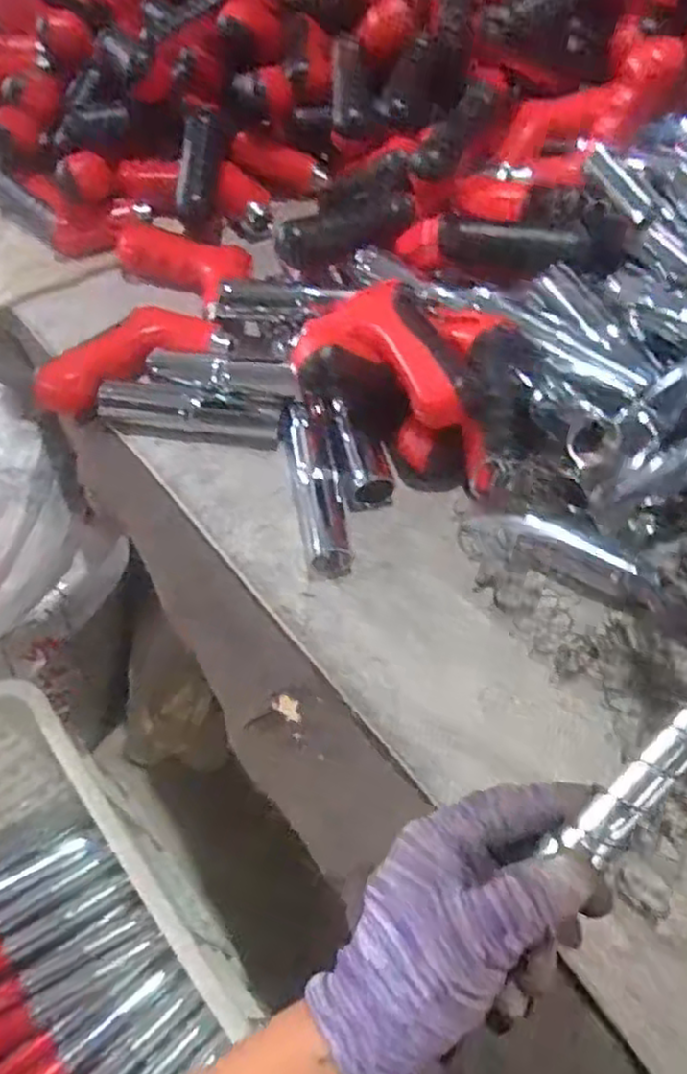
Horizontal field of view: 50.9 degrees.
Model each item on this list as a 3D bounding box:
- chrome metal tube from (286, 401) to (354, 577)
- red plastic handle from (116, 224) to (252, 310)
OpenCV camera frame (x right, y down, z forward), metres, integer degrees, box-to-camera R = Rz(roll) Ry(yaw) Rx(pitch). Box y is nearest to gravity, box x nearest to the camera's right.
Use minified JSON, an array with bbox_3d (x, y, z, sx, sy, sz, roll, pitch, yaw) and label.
[{"bbox_3d":[-0.016,-0.032,0.462,0.028,0.023,0.118,-9,57,-5],"label":"chrome metal tube"},{"bbox_3d":[-0.127,-0.214,0.573,0.103,0.030,0.050,9,61,-6],"label":"red plastic handle"}]

